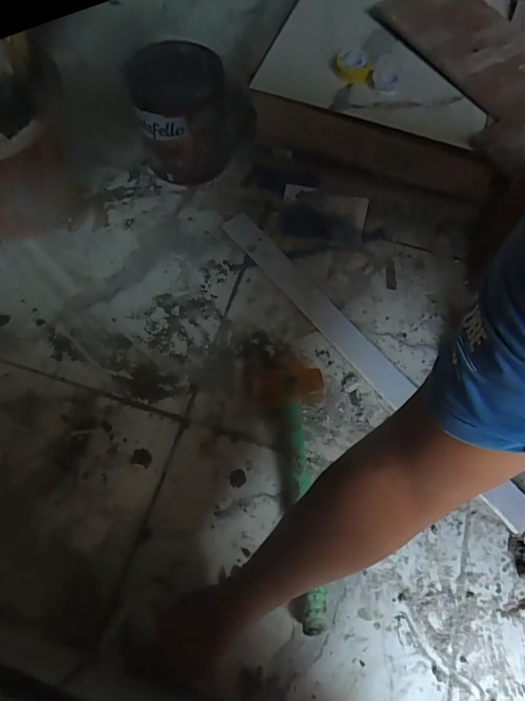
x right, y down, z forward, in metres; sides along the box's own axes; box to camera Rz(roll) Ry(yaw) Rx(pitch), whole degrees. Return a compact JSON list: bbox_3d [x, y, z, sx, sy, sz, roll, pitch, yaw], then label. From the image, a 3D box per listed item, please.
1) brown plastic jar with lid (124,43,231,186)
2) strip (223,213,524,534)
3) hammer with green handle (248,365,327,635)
[{"bbox_3d":[-0.141,-0.408,0.681,0.145,0.141,0.174,-16,69,-7],"label":"brown plastic jar with lid"},{"bbox_3d":[0.143,-0.004,0.591,0.046,0.010,0.613,-37,73,-14],"label":"strip"},{"bbox_3d":[0.028,0.163,0.504,0.097,0.049,0.320,2,68,0],"label":"hammer with green handle"}]

